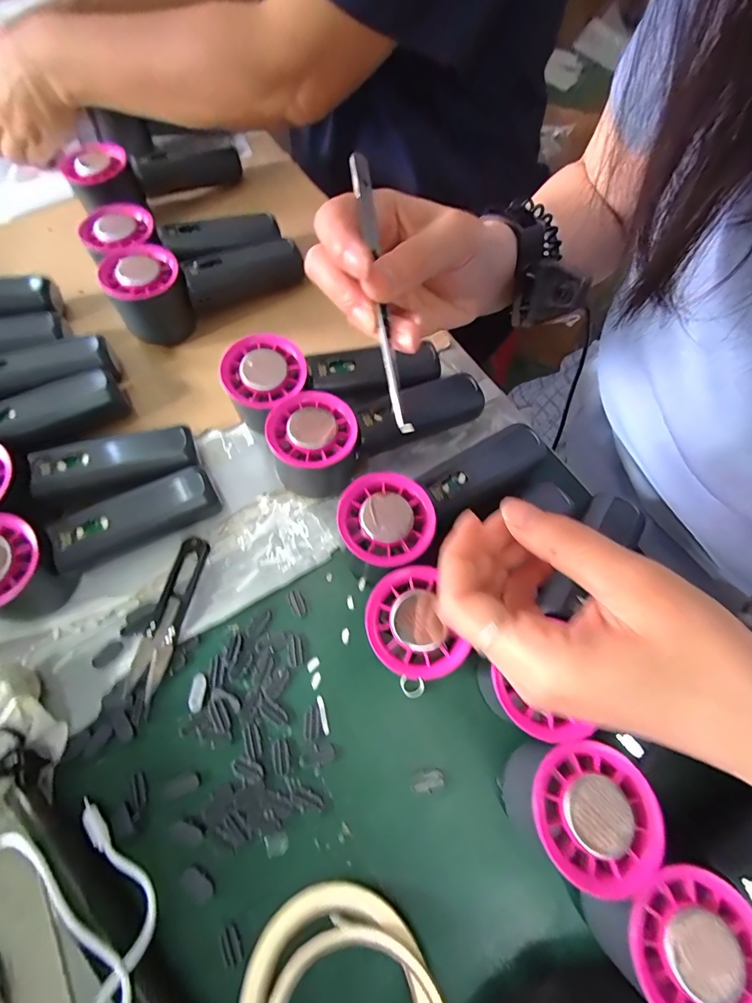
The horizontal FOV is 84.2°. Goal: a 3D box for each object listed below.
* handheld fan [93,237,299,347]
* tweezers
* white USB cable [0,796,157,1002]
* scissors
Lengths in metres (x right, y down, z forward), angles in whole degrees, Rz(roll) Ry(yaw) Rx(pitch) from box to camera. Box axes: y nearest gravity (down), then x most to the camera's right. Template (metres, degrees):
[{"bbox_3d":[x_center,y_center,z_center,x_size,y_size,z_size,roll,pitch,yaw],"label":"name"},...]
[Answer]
[{"bbox_3d":[-0.144,-0.193,0.352,0.151,0.056,0.057,-37,72,-12],"label":"handheld fan"},{"bbox_3d":[0.002,-0.099,0.196,0.009,0.006,0.133,-9,89,-2],"label":"tweezers"},{"bbox_3d":[-0.156,0.213,0.203,0.089,0.034,0.107,-33,71,-11],"label":"white USB cable"},{"bbox_3d":[-0.135,0.073,0.271,0.022,0.008,0.100,11,69,6],"label":"scissors"}]

